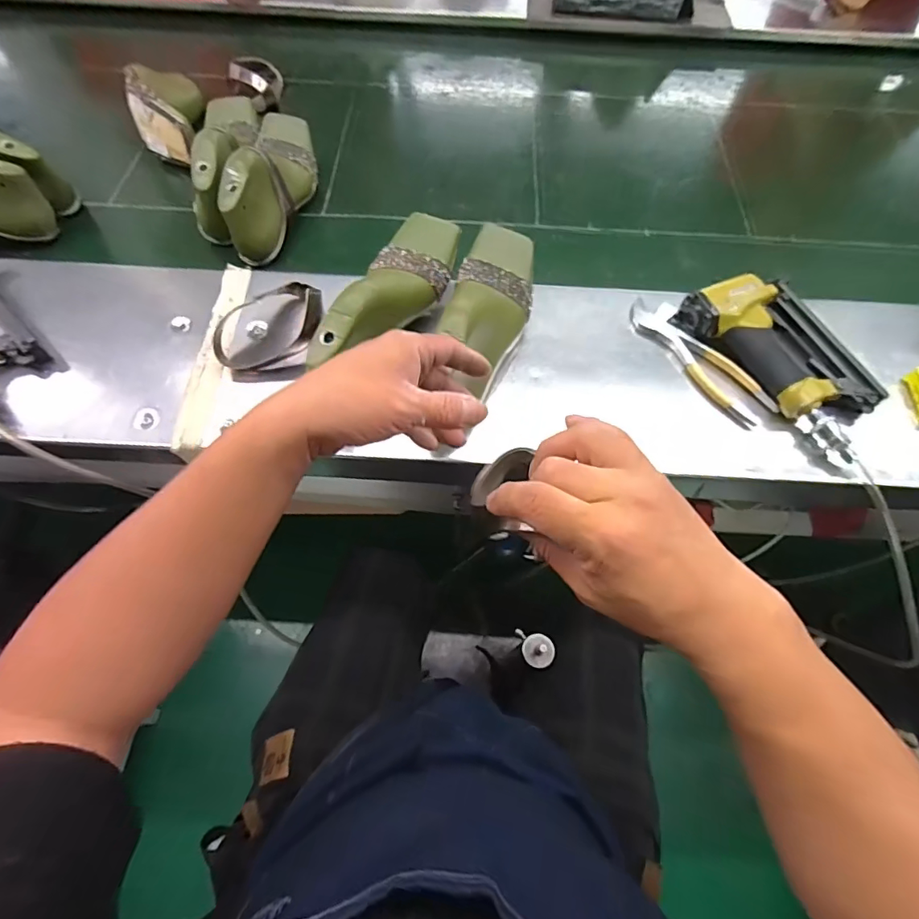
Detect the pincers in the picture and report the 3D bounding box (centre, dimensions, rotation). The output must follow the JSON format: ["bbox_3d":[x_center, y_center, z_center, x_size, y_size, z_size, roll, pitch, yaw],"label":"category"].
[{"bbox_3d":[0.267,-0.116,0.557,0.048,0.015,0.188,-31,69,-13],"label":"pincers"}]

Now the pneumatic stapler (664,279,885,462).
[{"bbox_3d":[0.363,-0.118,0.542,0.122,0.047,0.228,-33,70,-14],"label":"pneumatic stapler"}]

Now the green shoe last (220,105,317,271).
[{"bbox_3d":[-0.248,-0.379,0.660,0.078,0.092,0.249,3,65,1],"label":"green shoe last"}]

